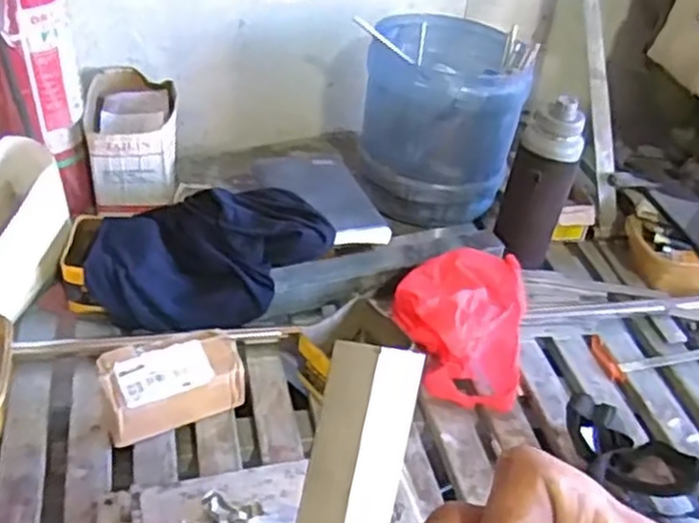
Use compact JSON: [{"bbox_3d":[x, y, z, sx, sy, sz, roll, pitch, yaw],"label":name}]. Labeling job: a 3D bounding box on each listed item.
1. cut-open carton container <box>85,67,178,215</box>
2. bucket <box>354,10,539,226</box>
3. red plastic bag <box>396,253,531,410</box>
[{"bbox_3d":[-0.374,-0.213,1.290,0.147,0.146,0.219,-3,40,-11],"label":"cut-open carton container"},{"bbox_3d":[0.155,-0.247,1.303,0.251,0.287,0.249,4,39,-3],"label":"bucket"},{"bbox_3d":[0.156,0.087,1.051,0.177,0.117,0.188,9,39,3],"label":"red plastic bag"}]

